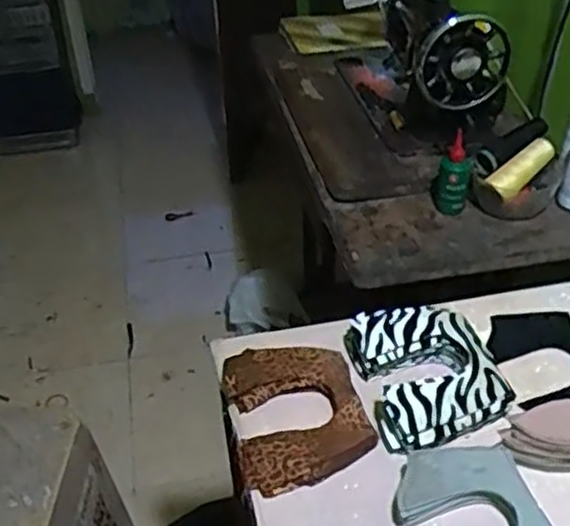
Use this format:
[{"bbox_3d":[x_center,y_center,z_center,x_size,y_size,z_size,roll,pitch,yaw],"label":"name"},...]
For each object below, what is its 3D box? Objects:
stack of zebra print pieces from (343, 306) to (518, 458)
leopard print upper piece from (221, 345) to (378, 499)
[{"bbox_3d":[0.149,0.109,0.763,0.138,0.040,0.162,-13,37,-11],"label":"stack of zebra print pieces"},{"bbox_3d":[0.012,0.150,0.753,0.130,0.024,0.168,-11,37,-9],"label":"leopard print upper piece"}]

